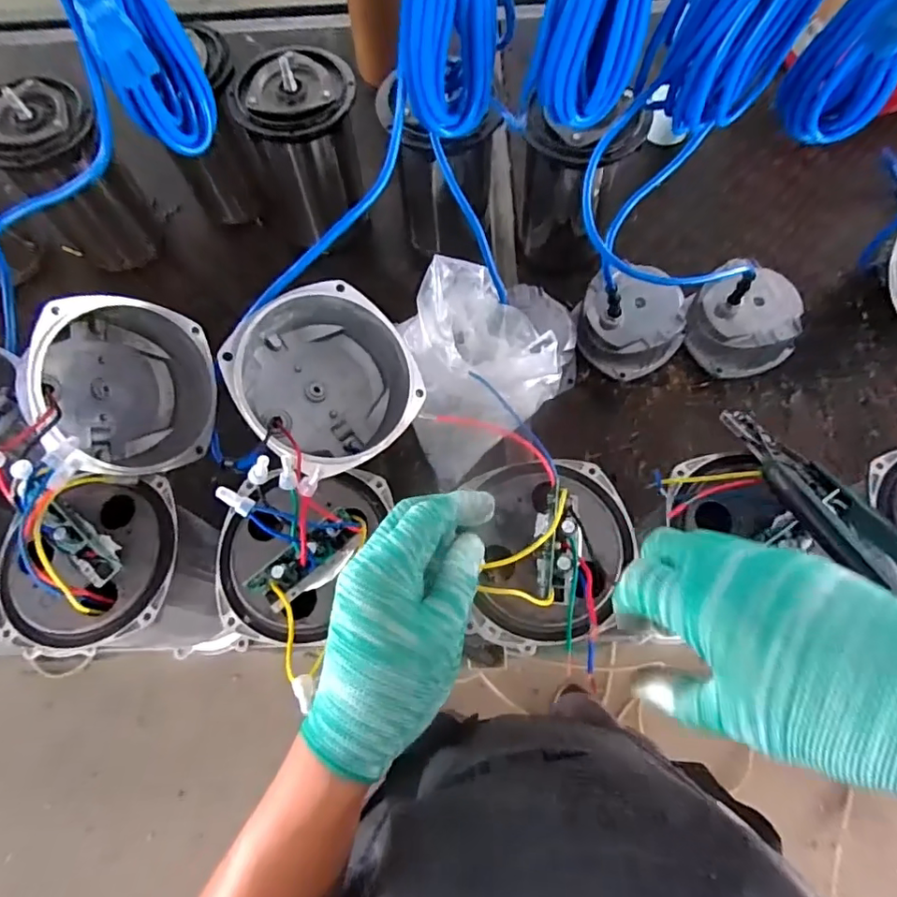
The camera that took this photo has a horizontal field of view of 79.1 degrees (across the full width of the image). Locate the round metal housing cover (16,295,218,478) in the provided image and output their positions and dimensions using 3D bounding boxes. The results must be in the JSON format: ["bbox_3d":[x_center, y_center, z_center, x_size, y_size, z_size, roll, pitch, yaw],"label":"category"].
[{"bbox_3d":[-0.267,-0.044,0.440,0.077,0.133,0.140,-2,101,36],"label":"round metal housing cover"}]

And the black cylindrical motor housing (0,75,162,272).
[{"bbox_3d":[-0.469,-0.336,0.690,0.123,0.198,0.112,-1,70,2],"label":"black cylindrical motor housing"}]

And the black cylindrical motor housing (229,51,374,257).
[{"bbox_3d":[-0.175,-0.371,0.698,0.133,0.199,0.113,-18,70,-5],"label":"black cylindrical motor housing"}]

